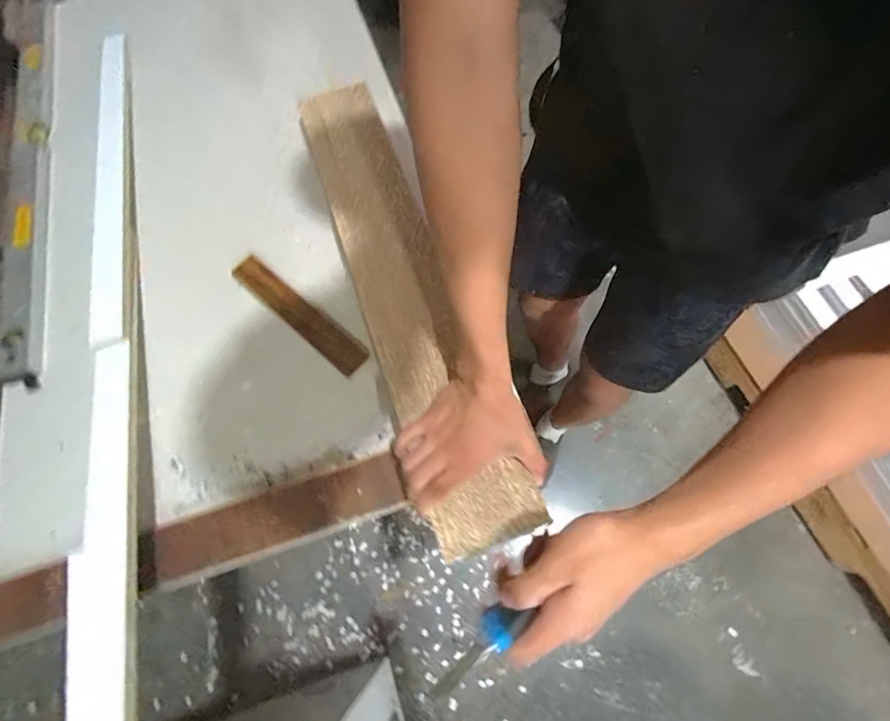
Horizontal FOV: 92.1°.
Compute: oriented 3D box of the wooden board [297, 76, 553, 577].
[{"bbox_3d":[-0.073,-0.128,0.606,0.136,0.028,0.749,-20,67,0],"label":"wooden board"}]

